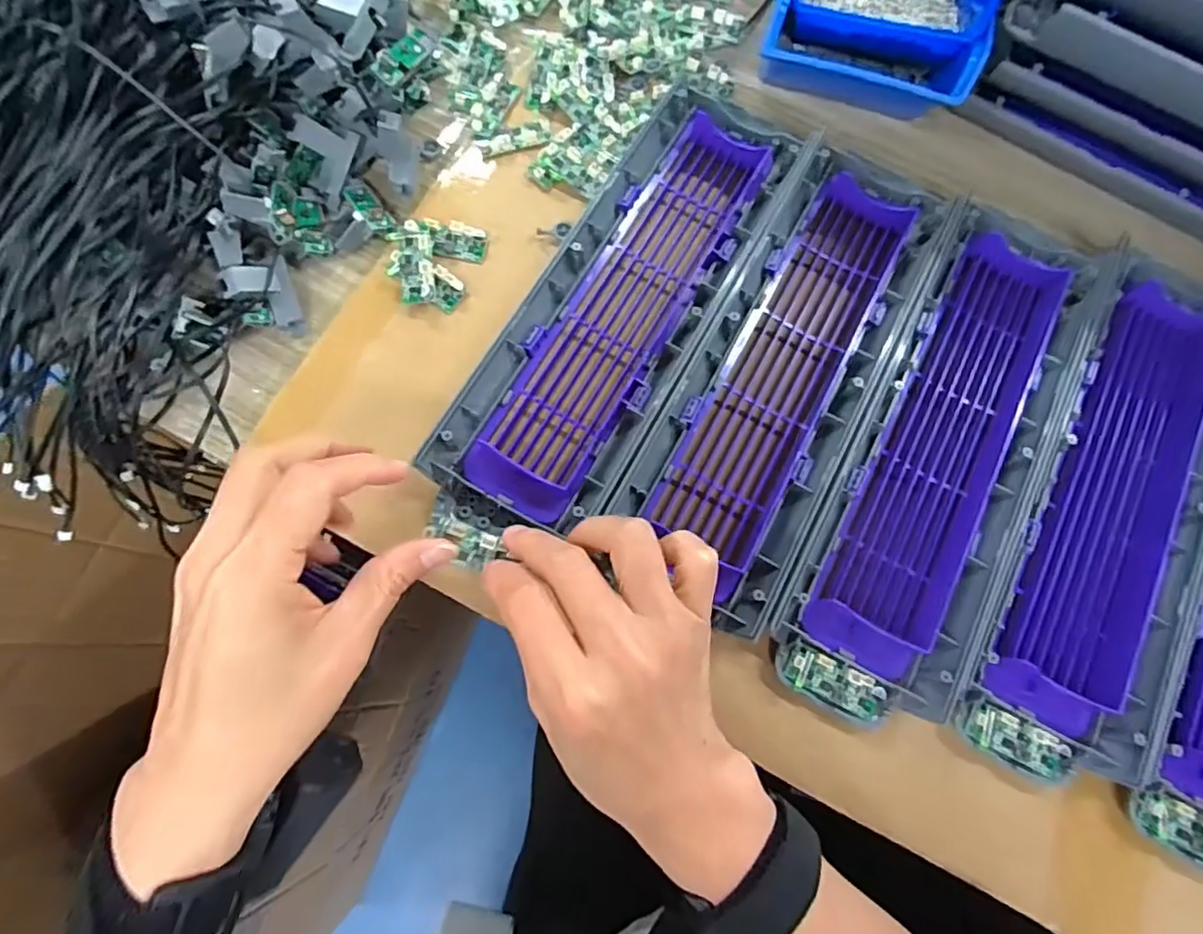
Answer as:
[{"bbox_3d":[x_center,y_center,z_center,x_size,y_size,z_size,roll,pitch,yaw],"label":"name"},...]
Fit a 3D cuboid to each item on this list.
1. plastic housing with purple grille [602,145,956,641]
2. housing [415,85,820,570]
[{"bbox_3d":[0.099,-0.058,0.314,0.086,0.026,0.263,27,75,4],"label":"plastic housing with purple grille"},{"bbox_3d":[0.013,-0.084,0.313,0.087,0.028,0.291,30,74,5],"label":"housing"}]

